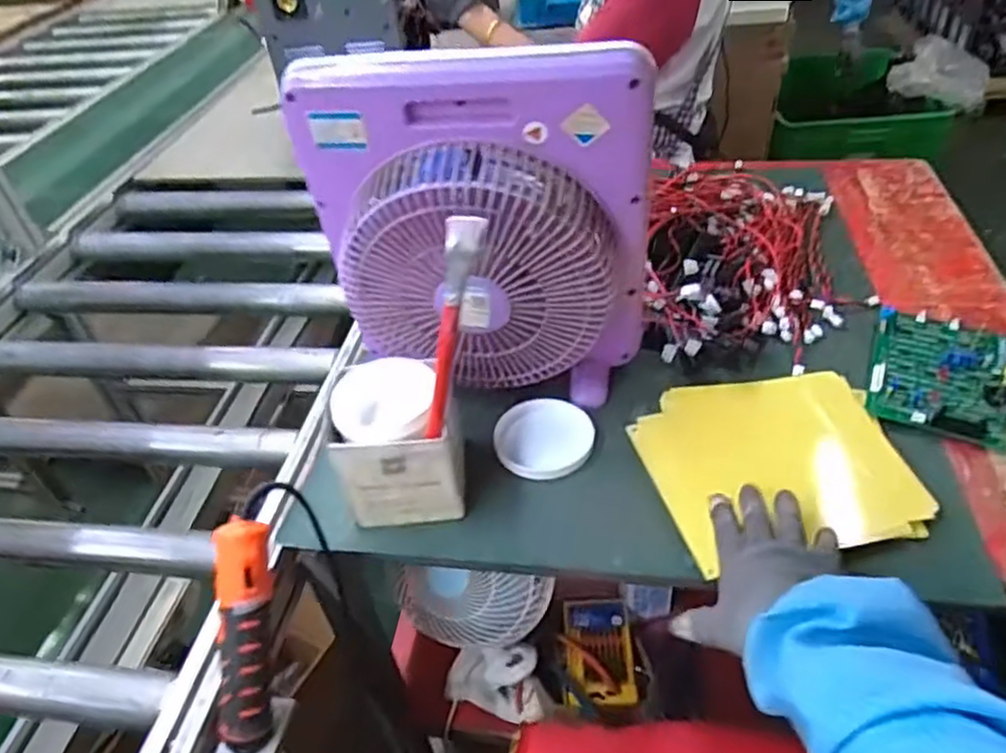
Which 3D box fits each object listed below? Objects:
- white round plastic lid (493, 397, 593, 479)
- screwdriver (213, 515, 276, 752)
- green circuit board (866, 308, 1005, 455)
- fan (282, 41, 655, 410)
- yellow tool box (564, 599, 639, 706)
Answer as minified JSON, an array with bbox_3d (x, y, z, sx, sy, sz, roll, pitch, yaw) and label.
[{"bbox_3d":[0.042,0.059,0.737,0.096,0.010,0.109,-10,40,-6],"label":"white round plastic lid"},{"bbox_3d":[-0.211,0.210,0.579,0.048,0.195,0.038,6,12,13],"label":"screwdriver"},{"bbox_3d":[0.471,-0.009,0.725,0.171,0.053,0.172,12,43,20],"label":"green circuit board"},{"bbox_3d":[-0.024,-0.120,0.687,0.312,0.324,0.118,3,43,12],"label":"fan"},{"bbox_3d":[0.128,0.358,0.949,0.083,0.021,0.149,-5,42,3],"label":"yellow tool box"}]

